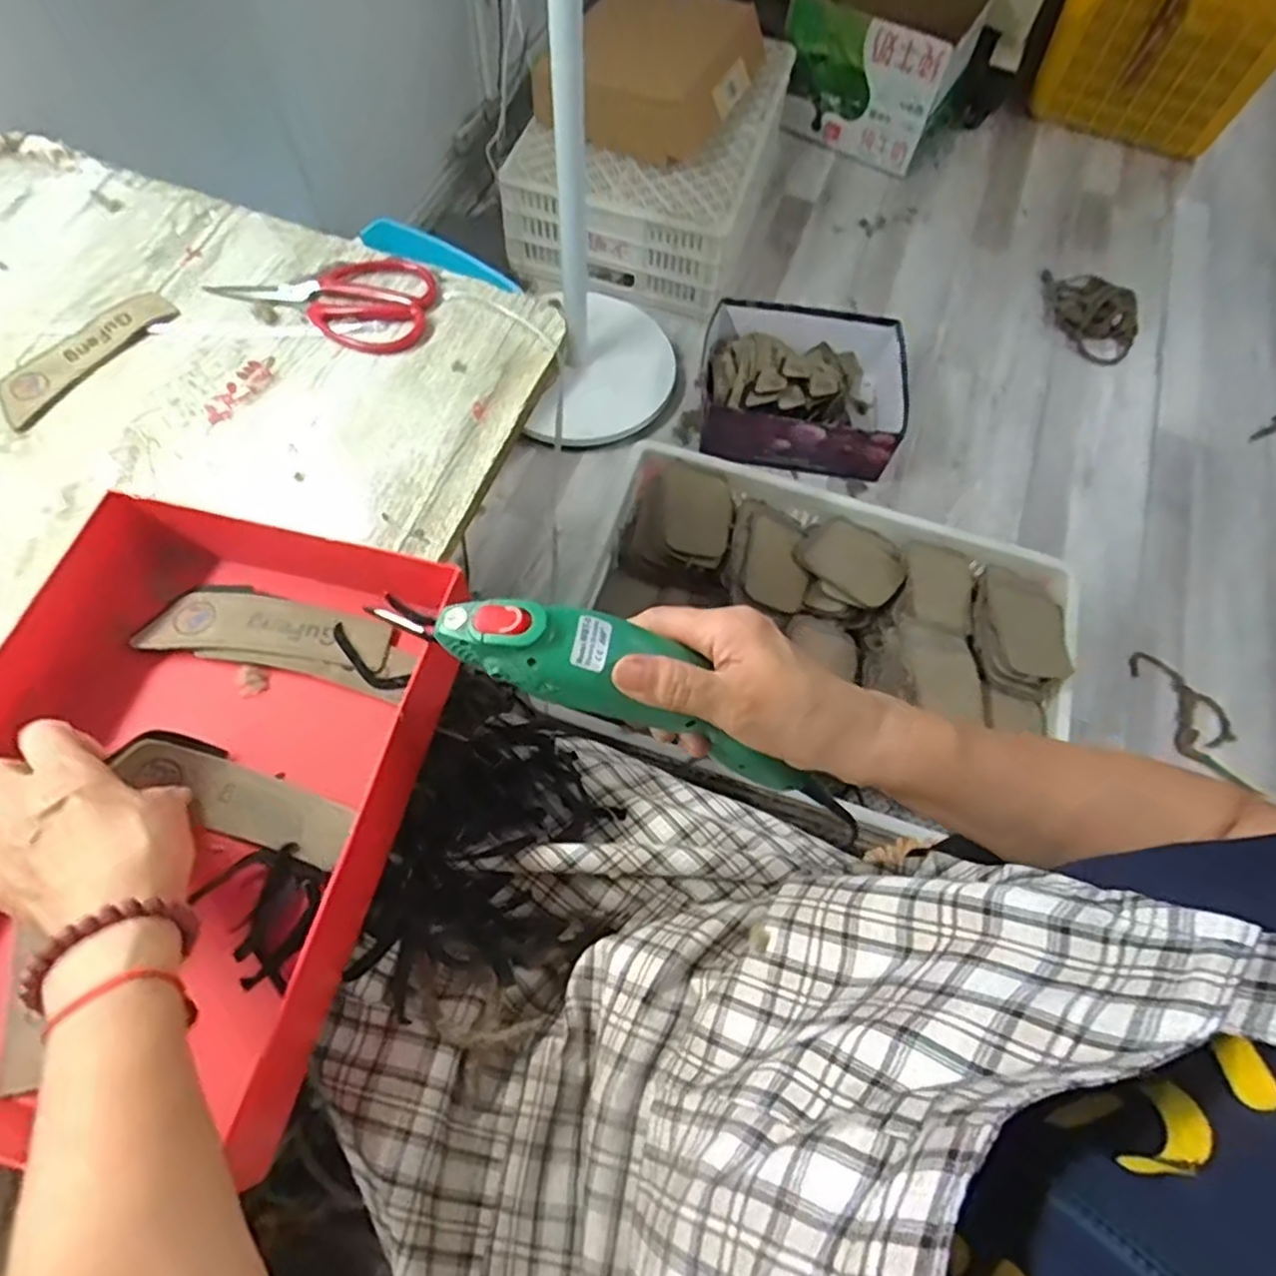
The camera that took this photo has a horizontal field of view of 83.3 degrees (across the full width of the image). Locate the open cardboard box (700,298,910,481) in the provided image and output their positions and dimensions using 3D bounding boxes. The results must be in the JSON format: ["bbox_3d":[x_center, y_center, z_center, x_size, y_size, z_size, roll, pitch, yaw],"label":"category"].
[{"bbox_3d":[0.270,-0.407,1.188,0.344,0.131,0.281,15,67,5],"label":"open cardboard box"}]

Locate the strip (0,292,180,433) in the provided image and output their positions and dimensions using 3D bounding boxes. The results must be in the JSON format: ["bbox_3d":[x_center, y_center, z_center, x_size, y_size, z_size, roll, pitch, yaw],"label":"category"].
[{"bbox_3d":[-0.441,-0.228,0.571,0.046,0.006,0.153,31,68,12],"label":"strip"}]

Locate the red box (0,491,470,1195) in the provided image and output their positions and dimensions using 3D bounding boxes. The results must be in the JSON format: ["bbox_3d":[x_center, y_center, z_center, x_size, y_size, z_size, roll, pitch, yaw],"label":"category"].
[{"bbox_3d":[-0.261,0.085,0.408,0.230,0.077,0.327,14,65,5],"label":"red box"}]

